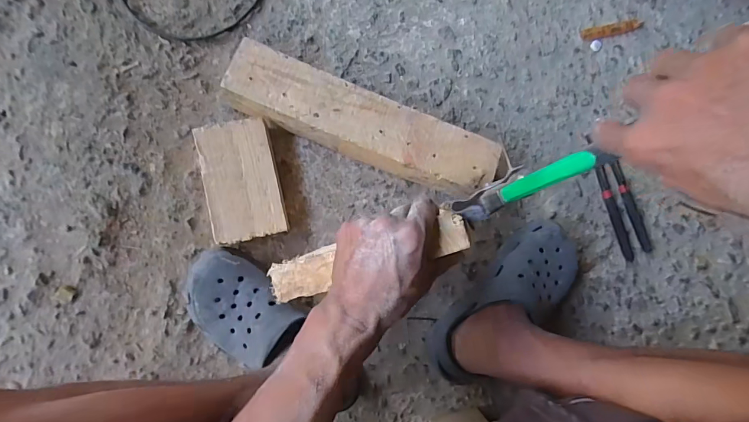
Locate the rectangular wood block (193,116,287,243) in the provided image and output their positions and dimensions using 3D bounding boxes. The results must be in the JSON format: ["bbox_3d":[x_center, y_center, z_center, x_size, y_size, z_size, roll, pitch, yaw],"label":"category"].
[{"bbox_3d":[-0.189,-0.042,0.581,0.103,0.051,0.167,-12,88,-7],"label":"rectangular wood block"}]

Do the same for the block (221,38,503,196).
[{"bbox_3d":[-0.017,-0.119,0.593,0.382,0.095,0.087,22,83,-6],"label":"block"}]

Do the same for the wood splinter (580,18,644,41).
[{"bbox_3d":[0.419,-0.319,0.701,0.117,0.017,0.022,-16,88,-9],"label":"wood splinter"}]

